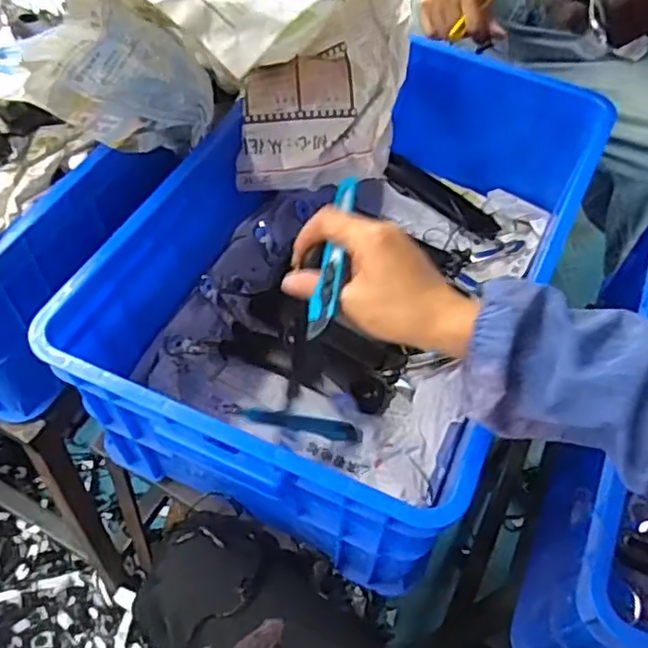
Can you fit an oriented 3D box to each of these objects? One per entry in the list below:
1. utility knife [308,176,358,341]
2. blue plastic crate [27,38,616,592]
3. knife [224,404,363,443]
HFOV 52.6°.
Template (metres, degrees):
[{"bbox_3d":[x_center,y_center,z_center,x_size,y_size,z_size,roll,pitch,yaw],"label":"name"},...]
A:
[{"bbox_3d":[0.008,-0.048,0.446,0.018,0.011,0.120,11,68,3],"label":"utility knife"},{"bbox_3d":[0.035,-0.065,0.662,0.338,0.191,0.524,24,58,12],"label":"blue plastic crate"},{"bbox_3d":[-0.024,0.091,0.599,0.143,0.024,0.014,17,50,-31],"label":"knife"}]

